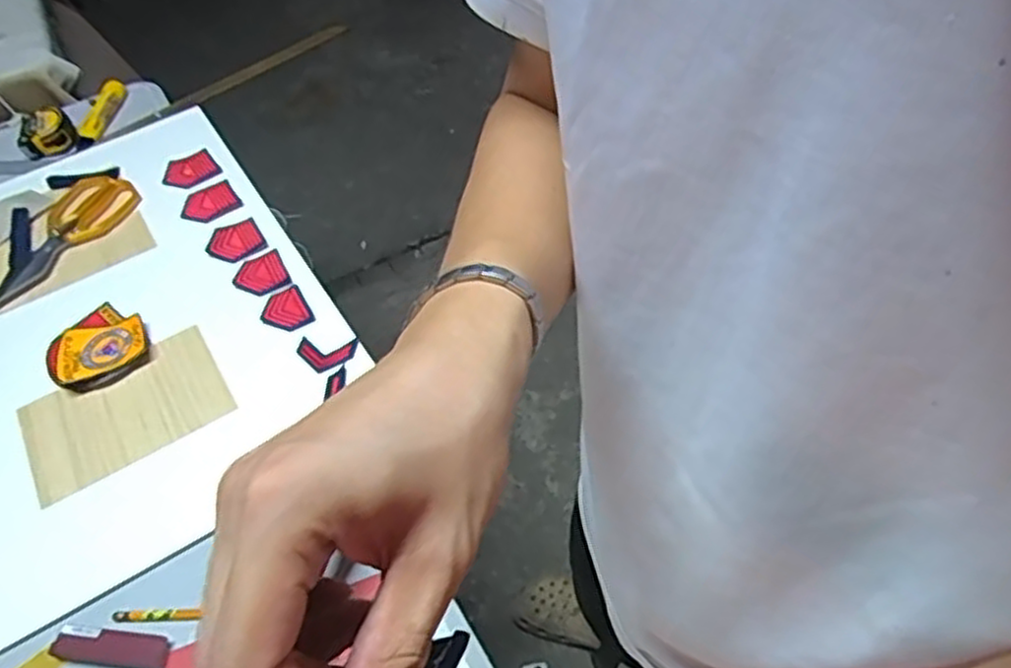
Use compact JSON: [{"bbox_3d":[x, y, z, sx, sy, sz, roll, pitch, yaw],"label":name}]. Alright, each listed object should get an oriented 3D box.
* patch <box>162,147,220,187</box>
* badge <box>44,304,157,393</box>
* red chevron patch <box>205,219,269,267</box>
[{"bbox_3d":[-0.429,-0.222,1.013,0.069,0.009,0.076,-32,56,-17],"label":"patch"},{"bbox_3d":[-0.442,0.018,0.808,0.090,0.025,0.101,35,61,29],"label":"badge"},{"bbox_3d":[-0.333,-0.115,0.913,0.066,0.006,0.068,-31,54,-19],"label":"red chevron patch"}]

